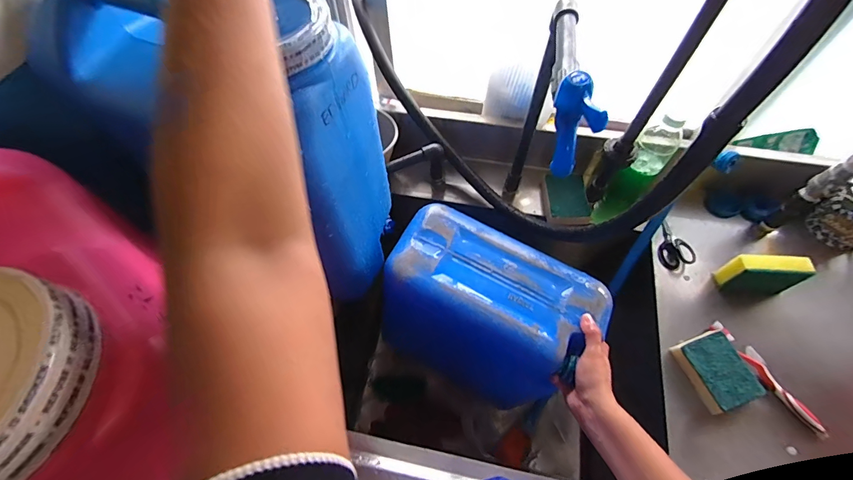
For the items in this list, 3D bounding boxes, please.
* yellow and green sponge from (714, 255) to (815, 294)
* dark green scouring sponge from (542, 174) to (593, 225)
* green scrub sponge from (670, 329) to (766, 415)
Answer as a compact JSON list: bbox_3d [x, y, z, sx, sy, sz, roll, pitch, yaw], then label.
[{"bbox_3d":[0.533,0.055,0.605,0.107,0.074,0.034,6,60,4],"label":"yellow and green sponge"},{"bbox_3d":[0.265,-0.075,0.714,0.076,0.031,0.103,-3,60,-2],"label":"dark green scouring sponge"},{"bbox_3d":[0.428,0.191,0.556,0.076,0.031,0.099,-17,61,-9],"label":"green scrub sponge"}]

